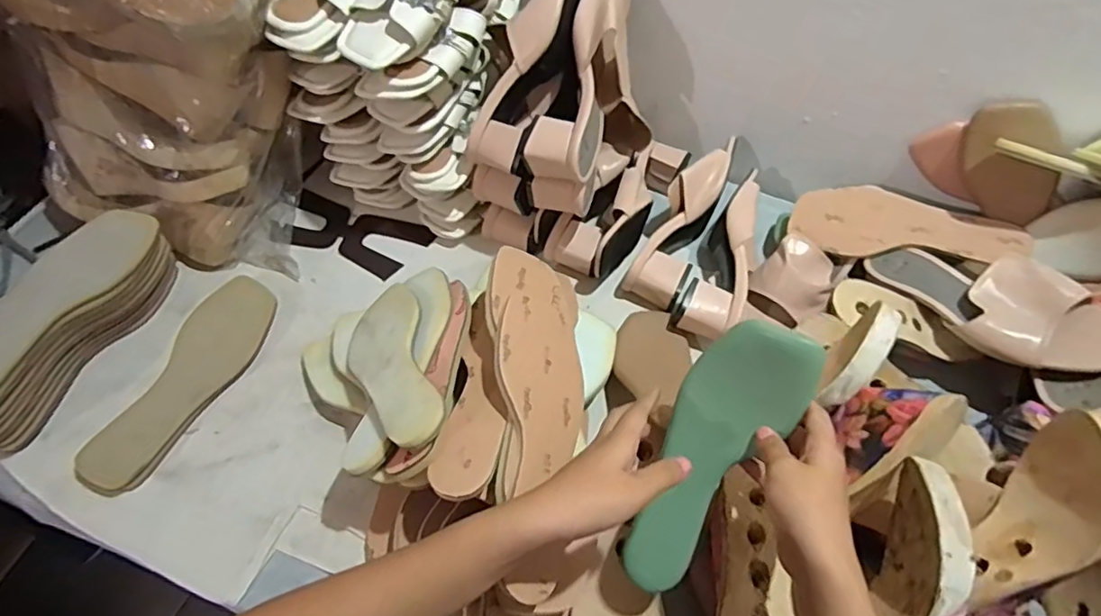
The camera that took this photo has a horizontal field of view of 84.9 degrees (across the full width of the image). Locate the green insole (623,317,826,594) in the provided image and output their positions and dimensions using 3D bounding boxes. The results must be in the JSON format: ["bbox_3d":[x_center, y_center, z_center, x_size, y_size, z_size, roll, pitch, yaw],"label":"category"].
[{"bbox_3d":[0.122,0.115,0.463,0.078,0.025,0.227,28,103,15],"label":"green insole"}]

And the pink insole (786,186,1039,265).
[{"bbox_3d":[0.396,-0.089,0.676,0.231,0.019,0.078,15,90,16],"label":"pink insole"}]

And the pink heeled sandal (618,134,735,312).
[{"bbox_3d":[0.165,-0.110,0.722,0.070,0.079,0.234,27,78,14],"label":"pink heeled sandal"}]

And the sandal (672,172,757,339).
[{"bbox_3d":[0.202,-0.056,0.703,0.071,0.090,0.217,21,59,11],"label":"sandal"}]

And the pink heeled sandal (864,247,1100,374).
[{"bbox_3d":[0.453,-0.009,0.625,0.094,0.055,0.237,-39,48,-23],"label":"pink heeled sandal"}]

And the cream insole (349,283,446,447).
[{"bbox_3d":[-0.148,0.049,0.545,0.083,0.011,0.234,-36,35,3],"label":"cream insole"}]

